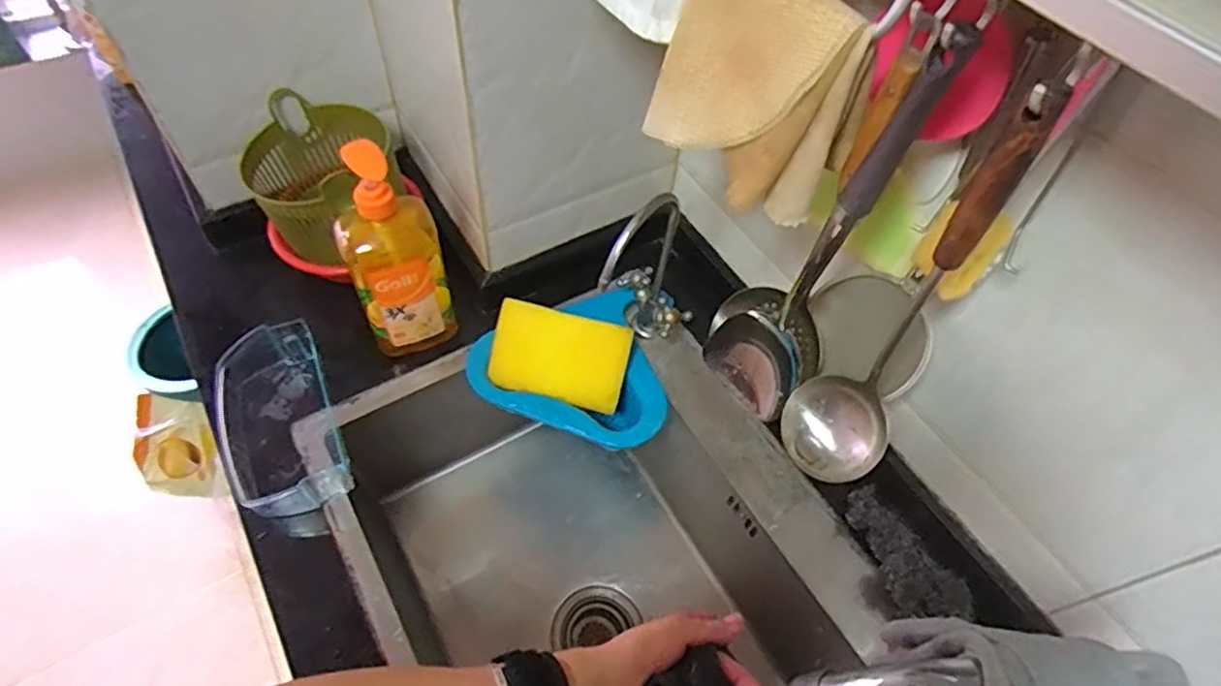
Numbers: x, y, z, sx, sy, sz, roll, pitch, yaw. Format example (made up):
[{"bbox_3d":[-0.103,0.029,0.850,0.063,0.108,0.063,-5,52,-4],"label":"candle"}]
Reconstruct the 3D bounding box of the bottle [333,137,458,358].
[{"bbox_3d":[-0.224,-0.085,0.690,0.093,0.271,0.067,-20,57,-16],"label":"bottle"}]

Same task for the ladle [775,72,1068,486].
[{"bbox_3d":[0.201,-0.019,0.458,0.079,0.344,0.089,27,57,16],"label":"ladle"}]

